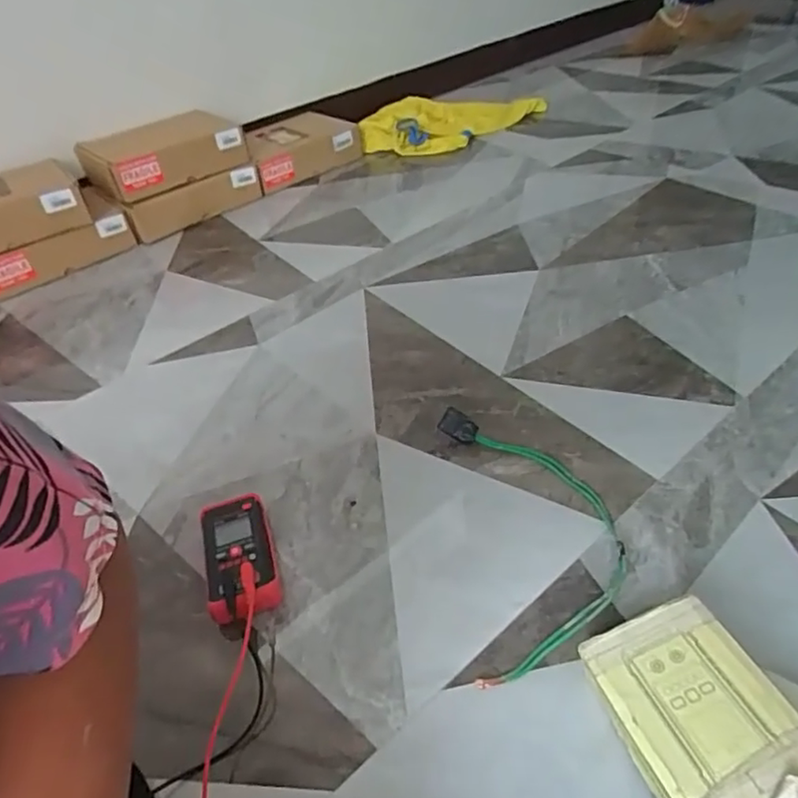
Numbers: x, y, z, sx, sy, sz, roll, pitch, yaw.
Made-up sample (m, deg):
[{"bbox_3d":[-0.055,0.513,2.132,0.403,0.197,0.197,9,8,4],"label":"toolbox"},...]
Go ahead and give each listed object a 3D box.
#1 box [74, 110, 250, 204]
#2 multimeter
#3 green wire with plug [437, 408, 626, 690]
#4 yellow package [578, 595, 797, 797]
[{"bbox_3d":[-0.450,-0.474,1.134,0.155,0.091,0.283,28,53,35],"label":"box"},{"bbox_3d":[-0.145,0.142,0.538,0.059,0.031,0.117,-15,41,-11],"label":"multimeter"},{"bbox_3d":[0.122,0.108,0.539,0.141,0.028,0.277,-6,40,0],"label":"green wire with plug"},{"bbox_3d":[0.190,0.204,0.373,0.095,0.050,0.139,-25,33,-2],"label":"yellow package"}]

